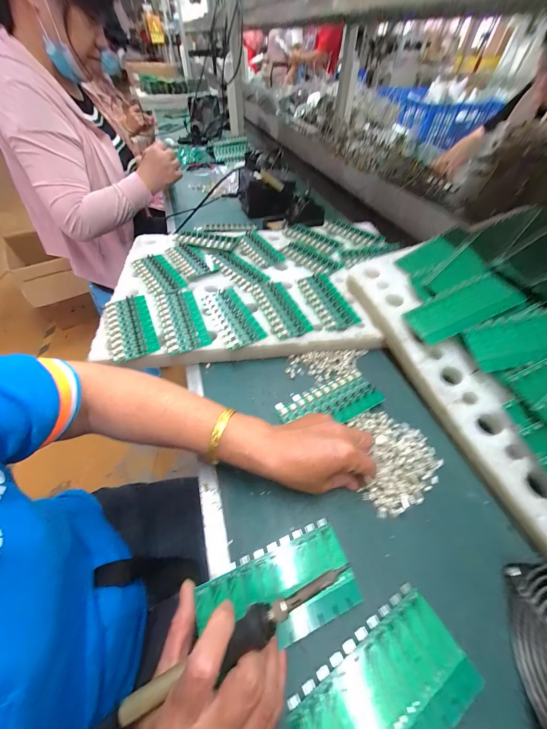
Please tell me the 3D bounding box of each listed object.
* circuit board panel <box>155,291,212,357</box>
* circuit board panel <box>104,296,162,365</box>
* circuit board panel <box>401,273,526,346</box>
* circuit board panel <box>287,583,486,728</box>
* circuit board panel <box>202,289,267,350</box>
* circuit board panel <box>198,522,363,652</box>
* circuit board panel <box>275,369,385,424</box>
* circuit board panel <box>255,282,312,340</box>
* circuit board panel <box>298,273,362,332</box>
[{"bbox_3d":[-0.149,-0.077,0.402,0.061,0.009,0.142,-18,58,-15],"label":"circuit board panel"},{"bbox_3d":[-0.224,-0.060,0.393,0.061,0.010,0.136,-21,59,-17],"label":"circuit board panel"},{"bbox_3d":[0.265,-0.078,0.353,0.136,0.012,0.067,-26,55,3],"label":"circuit board panel"},{"bbox_3d":[0.086,0.251,0.191,0.138,0.004,0.070,-24,47,-19],"label":"circuit board panel"},{"bbox_3d":[-0.068,-0.080,0.406,0.061,0.009,0.132,-23,59,-18],"label":"circuit board panel"},{"bbox_3d":[0.004,0.203,0.224,0.136,0.005,0.069,-16,50,-15],"label":"circuit board panel"},{"bbox_3d":[0.077,0.054,0.344,0.139,0.005,0.061,-20,51,-12],"label":"circuit board panel"},{"bbox_3d":[0.012,-0.100,0.423,0.059,0.011,0.140,-16,57,-14],"label":"circuit board panel"},{"bbox_3d":[0.094,-0.112,0.436,0.062,0.009,0.137,-15,57,-13],"label":"circuit board panel"}]

